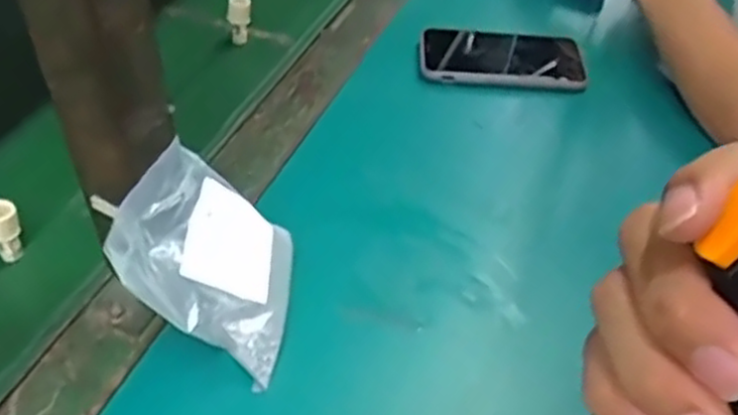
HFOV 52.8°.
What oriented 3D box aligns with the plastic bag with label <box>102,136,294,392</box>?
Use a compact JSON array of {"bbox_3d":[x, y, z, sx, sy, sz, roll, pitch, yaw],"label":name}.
[{"bbox_3d":[-0.085,0.024,0.422,0.030,0.119,0.106,-19,41,33],"label":"plastic bag with label"}]

